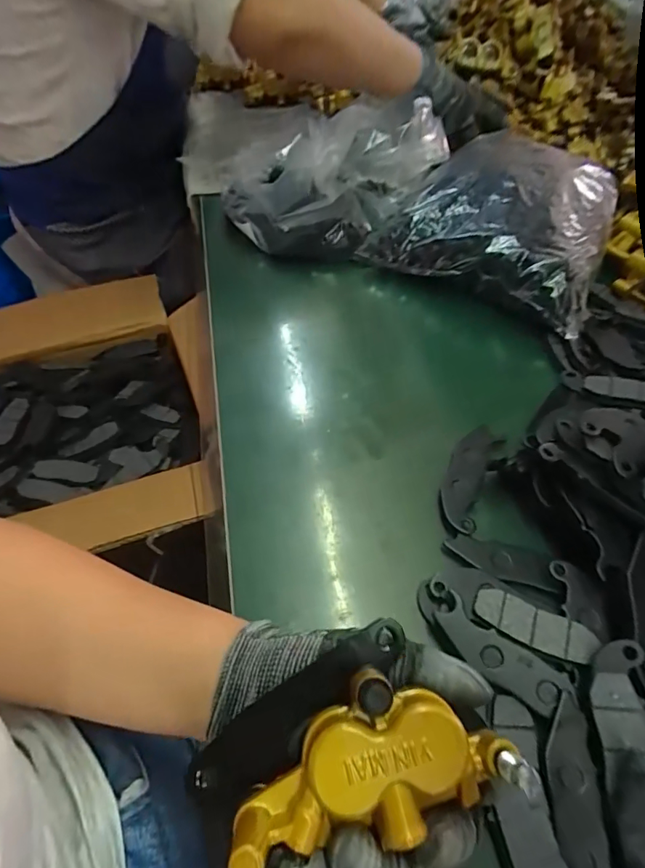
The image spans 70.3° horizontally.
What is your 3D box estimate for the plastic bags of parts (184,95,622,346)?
[{"bbox_3d":[0.094,-0.281,0.525,0.445,0.105,0.245,20,54,11],"label":"plastic bags of parts"}]

